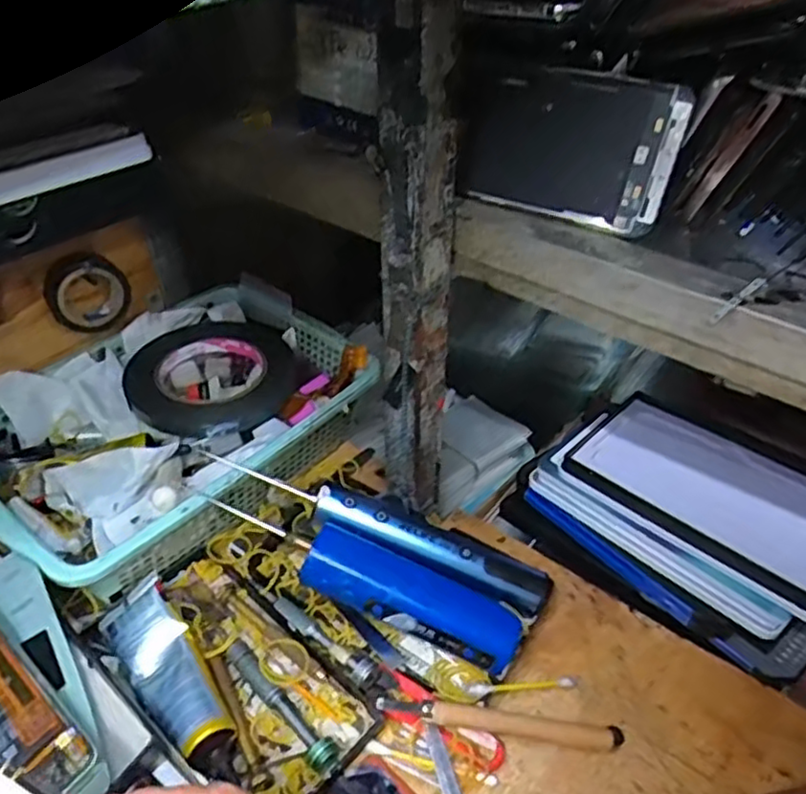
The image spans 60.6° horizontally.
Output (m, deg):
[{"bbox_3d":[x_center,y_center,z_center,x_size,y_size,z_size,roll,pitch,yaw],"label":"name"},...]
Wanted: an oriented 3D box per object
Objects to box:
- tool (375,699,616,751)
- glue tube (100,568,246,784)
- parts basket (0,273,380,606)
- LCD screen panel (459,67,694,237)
[{"bbox_3d":[0.054,0.181,0.380,0.132,0.014,0.013,3,41,3],"label":"tool"},{"bbox_3d":[-0.129,0.159,0.390,0.037,0.021,0.130,-28,48,-29],"label":"glue tube"},{"bbox_3d":[-0.164,0.022,0.505,0.194,0.063,0.271,31,49,30],"label":"parts basket"},{"bbox_3d":[0.082,-0.126,0.345,0.104,0.066,0.009,23,20,23],"label":"LCD screen panel"}]

